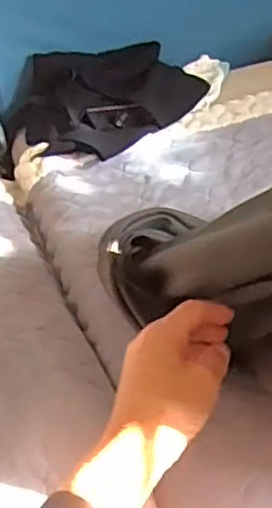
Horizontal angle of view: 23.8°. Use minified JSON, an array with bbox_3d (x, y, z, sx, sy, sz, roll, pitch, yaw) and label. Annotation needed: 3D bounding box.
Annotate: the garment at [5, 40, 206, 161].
[{"bbox_3d":[-0.036,-0.191,0.773,0.229,0.045,0.155,-32,57,-25],"label":"garment"}]

